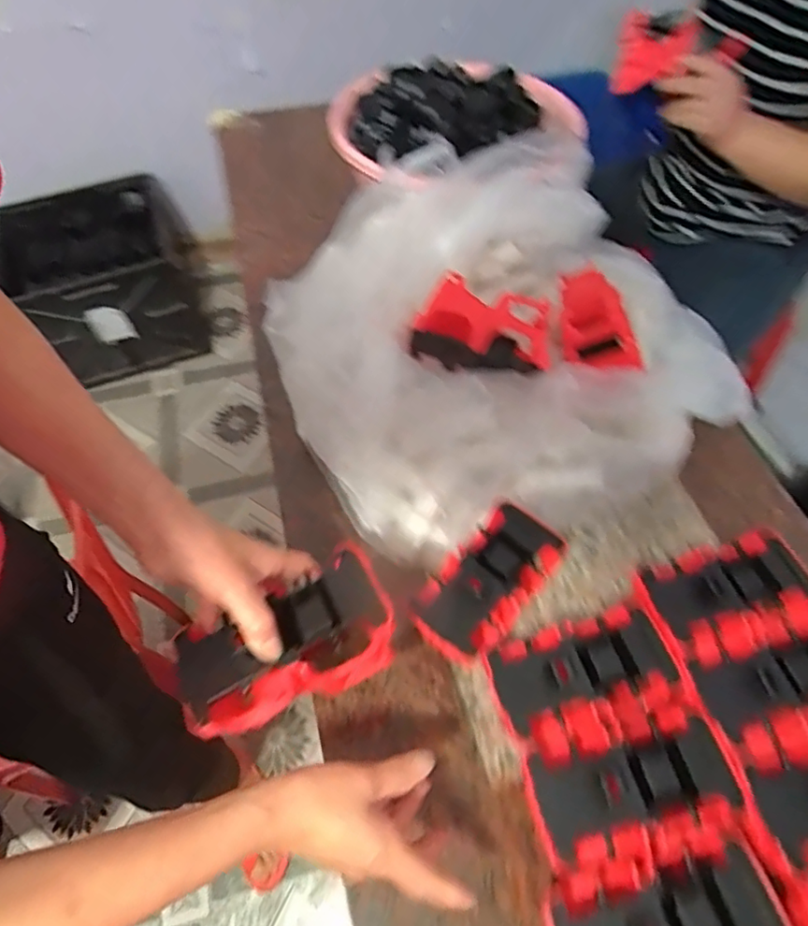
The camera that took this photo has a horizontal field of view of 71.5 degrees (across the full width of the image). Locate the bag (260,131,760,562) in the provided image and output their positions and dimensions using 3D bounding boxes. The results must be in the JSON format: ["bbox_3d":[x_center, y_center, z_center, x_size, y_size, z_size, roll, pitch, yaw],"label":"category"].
[{"bbox_3d":[0.092,-0.190,0.716,0.510,0.150,0.523,-22,57,-13],"label":"bag"}]

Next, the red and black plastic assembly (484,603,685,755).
[{"bbox_3d":[0.148,0.174,0.477,0.149,0.034,0.076,-15,56,-9],"label":"red and black plastic assembly"}]

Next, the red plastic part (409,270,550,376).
[{"bbox_3d":[0.088,-0.154,0.635,0.153,0.051,0.095,10,56,9],"label":"red plastic part"}]

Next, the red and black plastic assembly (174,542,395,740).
[{"bbox_3d":[-0.087,0.135,0.418,0.153,0.060,0.082,-22,57,-13],"label":"red and black plastic assembly"}]

